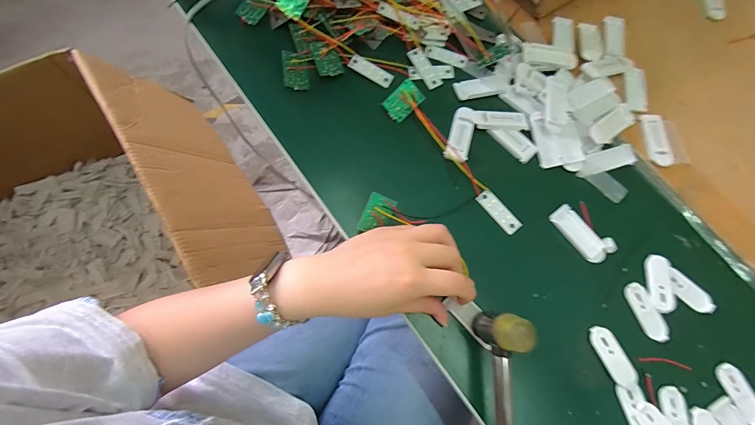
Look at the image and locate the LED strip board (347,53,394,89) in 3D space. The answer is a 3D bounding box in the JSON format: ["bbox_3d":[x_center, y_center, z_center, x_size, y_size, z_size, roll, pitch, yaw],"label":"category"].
[{"bbox_3d":[-0.006,-0.146,0.366,0.047,0.004,0.018,25,79,-10],"label":"LED strip board"}]

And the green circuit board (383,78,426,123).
[{"bbox_3d":[0.026,-0.109,0.348,0.037,0.004,0.027,-41,114,11],"label":"green circuit board"}]

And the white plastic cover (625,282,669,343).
[{"bbox_3d":[0.240,0.088,0.312,0.022,0.004,0.051,-17,75,-9],"label":"white plastic cover"}]

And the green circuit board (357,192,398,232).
[{"bbox_3d":[0.001,0.002,0.317,0.028,0.004,0.034,19,97,-30],"label":"green circuit board"}]

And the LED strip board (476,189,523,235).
[{"bbox_3d":[0.115,-0.001,0.334,0.018,0.004,0.047,-39,79,-14],"label":"LED strip board"}]

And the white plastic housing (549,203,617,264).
[{"bbox_3d":[0.191,0.019,0.330,0.031,0.004,0.061,-42,80,-14],"label":"white plastic housing"}]

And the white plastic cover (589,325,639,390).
[{"bbox_3d":[0.201,0.123,0.301,0.021,0.004,0.053,-24,76,-11],"label":"white plastic cover"}]

